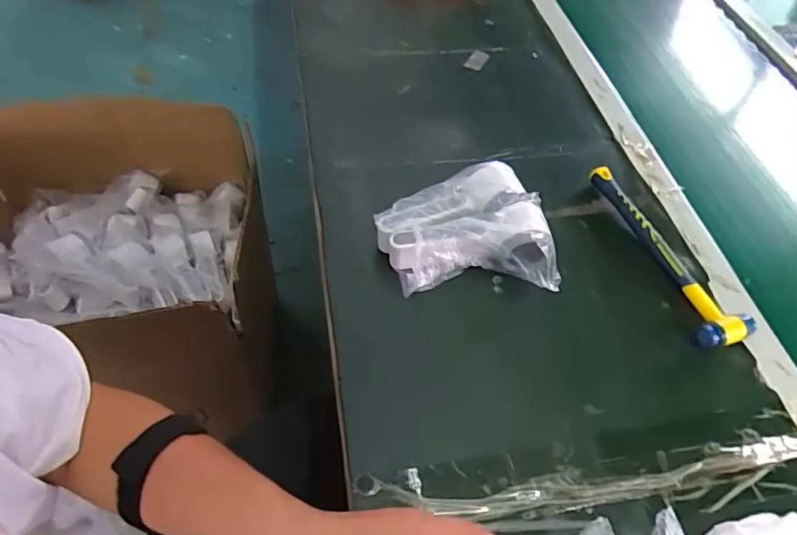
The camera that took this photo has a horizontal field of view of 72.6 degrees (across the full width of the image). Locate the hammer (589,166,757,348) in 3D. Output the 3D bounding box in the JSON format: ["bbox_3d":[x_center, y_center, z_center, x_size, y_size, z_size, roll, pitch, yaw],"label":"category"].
[{"bbox_3d":[0.293,-0.022,0.593,0.066,0.023,0.239,-10,55,-10],"label":"hammer"}]

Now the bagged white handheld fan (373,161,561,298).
[{"bbox_3d":[0.070,-0.041,0.586,0.182,0.070,0.134,-1,54,-3],"label":"bagged white handheld fan"}]

